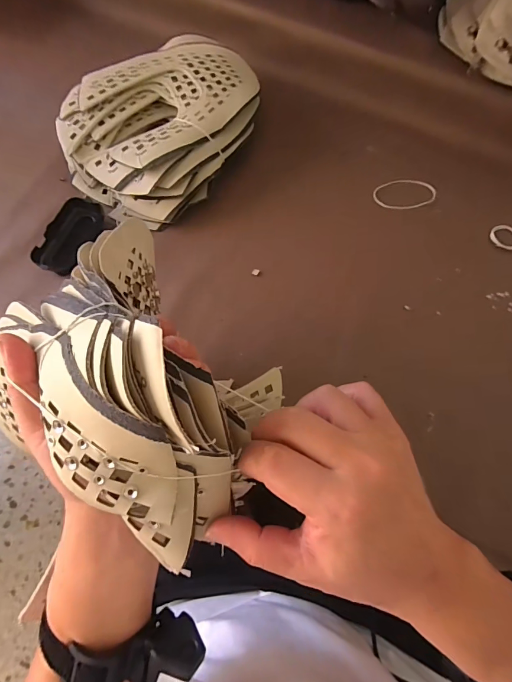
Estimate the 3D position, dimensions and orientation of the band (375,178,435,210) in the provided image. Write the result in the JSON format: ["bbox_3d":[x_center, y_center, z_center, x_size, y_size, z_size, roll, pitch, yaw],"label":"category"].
[{"bbox_3d":[0.223,-0.221,0.562,0.093,0.006,0.059,-17,70,-9],"label":"band"}]

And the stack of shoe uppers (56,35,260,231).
[{"bbox_3d":[-0.136,-0.319,0.551,0.235,0.072,0.296,37,71,11],"label":"stack of shoe uppers"}]

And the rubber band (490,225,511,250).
[{"bbox_3d":[0.359,-0.148,0.543,0.043,0.007,0.042,1,69,-2],"label":"rubber band"}]

